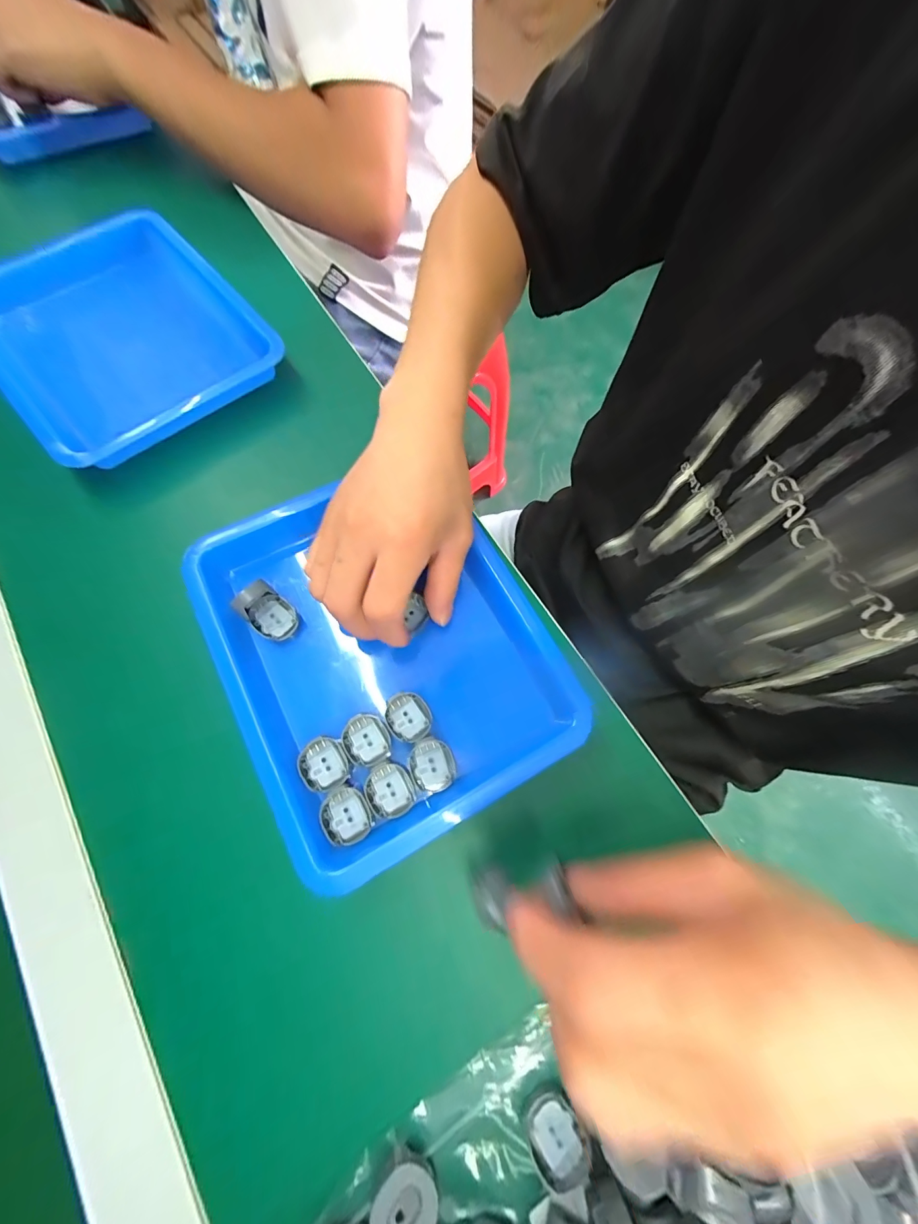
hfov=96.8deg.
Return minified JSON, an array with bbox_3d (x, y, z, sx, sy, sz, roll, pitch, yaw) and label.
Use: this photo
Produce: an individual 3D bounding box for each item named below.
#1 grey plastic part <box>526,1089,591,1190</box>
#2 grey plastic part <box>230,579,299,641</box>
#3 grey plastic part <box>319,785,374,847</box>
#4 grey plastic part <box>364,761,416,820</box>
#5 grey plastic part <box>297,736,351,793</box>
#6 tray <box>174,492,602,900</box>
[{"bbox_3d":[0.044,0.239,0.185,0.025,0.009,0.027,-18,73,-9],"label":"grey plastic part"},{"bbox_3d":[-0.115,0.000,0.244,0.025,0.023,0.029,-43,78,-15],"label":"grey plastic part"},{"bbox_3d":[-0.062,0.110,0.220,0.026,0.004,0.028,-26,74,-11],"label":"grey plastic part"},{"bbox_3d":[-0.039,0.098,0.225,0.025,0.004,0.028,-20,73,-9],"label":"grey plastic part"},{"bbox_3d":[-0.075,0.084,0.227,0.025,0.005,0.028,-27,74,-11],"label":"grey plastic part"},{"bbox_3d":[-0.047,0.018,0.248,0.181,0.028,0.214,-25,74,-11],"label":"tray"}]

